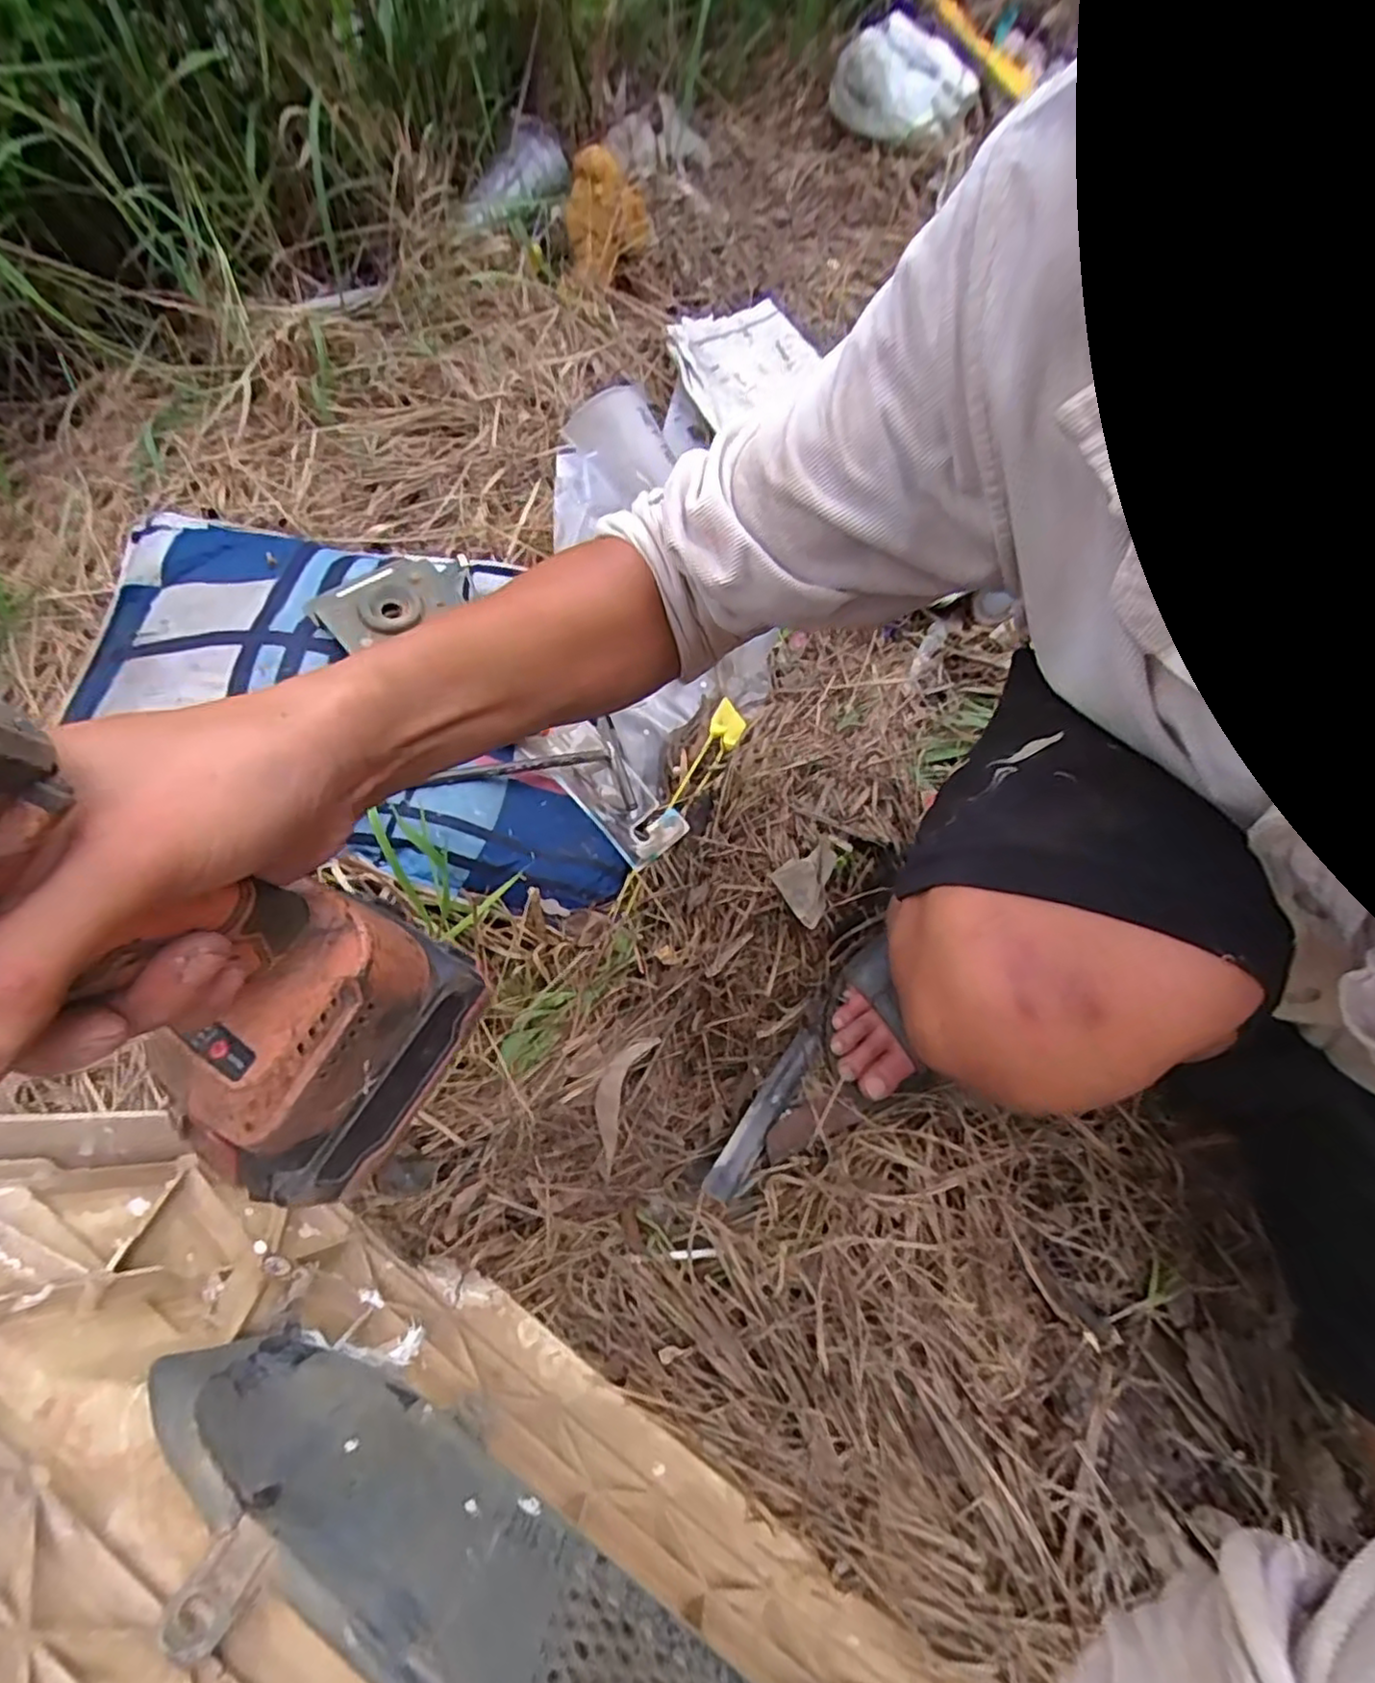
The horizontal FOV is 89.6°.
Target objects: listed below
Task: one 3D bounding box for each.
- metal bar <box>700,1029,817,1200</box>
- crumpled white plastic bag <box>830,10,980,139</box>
[{"bbox_3d":[0.062,0.205,0.536,0.024,0.008,0.158,35,49,12],"label":"metal bar"},{"bbox_3d":[0.283,-1.008,0.918,0.177,0.085,0.108,19,69,6],"label":"crumpled white plastic bag"}]

